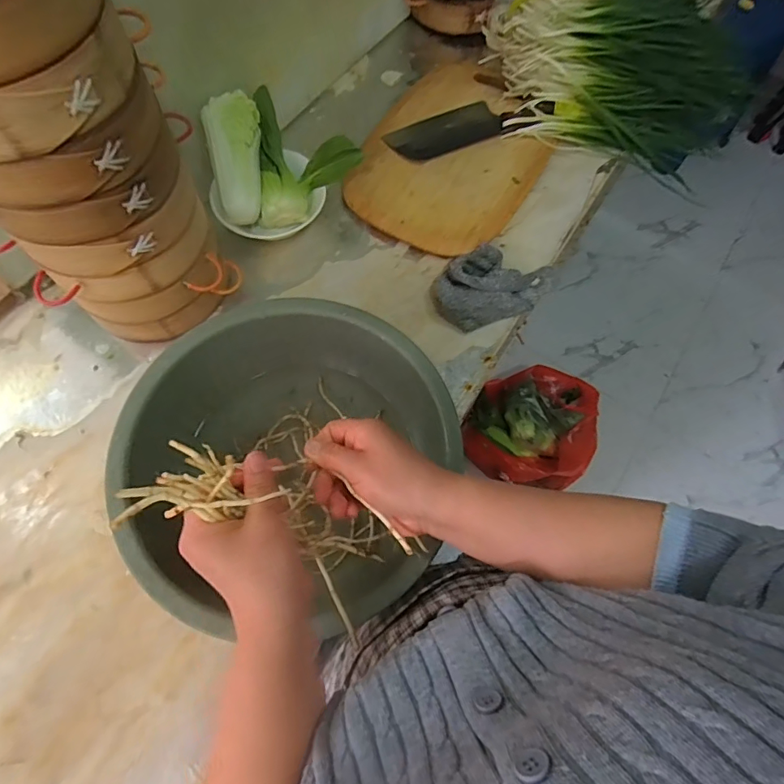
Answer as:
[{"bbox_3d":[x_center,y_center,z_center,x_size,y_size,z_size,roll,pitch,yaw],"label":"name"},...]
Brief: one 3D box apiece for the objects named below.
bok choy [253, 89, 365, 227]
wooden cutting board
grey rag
[{"bbox_3d":[-0.108,-0.300,0.652,0.128,0.095,0.164,-1,69,-2],"label":"bok choy"},{"bbox_3d":[0.103,-0.365,0.723,0.236,0.016,0.376,29,71,9],"label":"wooden cutting board"},{"bbox_3d":[0.133,-0.147,0.627,0.167,0.035,0.098,-22,71,-10],"label":"grey rag"}]

